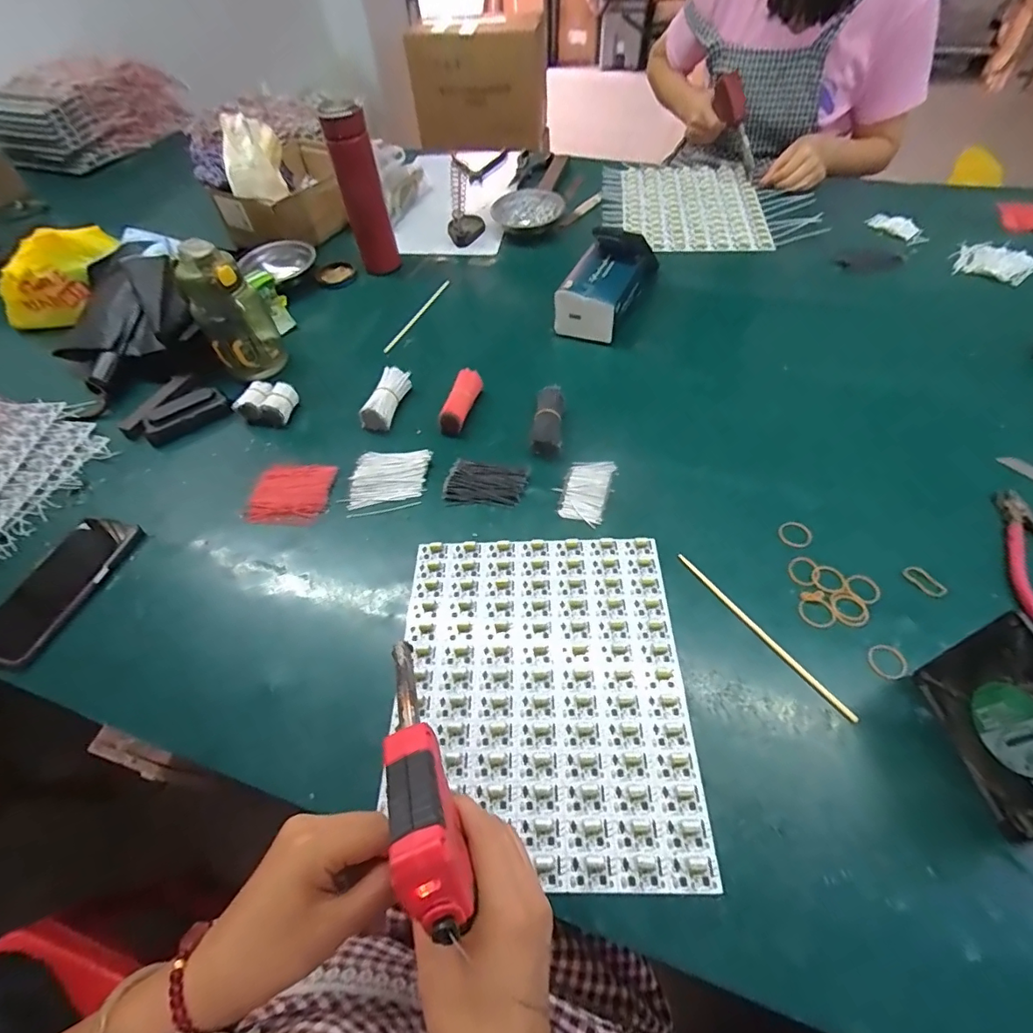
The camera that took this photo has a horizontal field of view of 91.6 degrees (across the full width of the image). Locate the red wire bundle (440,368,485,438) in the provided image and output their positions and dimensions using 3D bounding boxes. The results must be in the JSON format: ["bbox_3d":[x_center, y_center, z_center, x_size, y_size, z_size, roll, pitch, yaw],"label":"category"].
[{"bbox_3d":[-0.069,-0.146,0.640,0.031,0.033,0.093,10,56,13],"label":"red wire bundle"}]

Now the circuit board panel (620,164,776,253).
[{"bbox_3d":[0.316,-0.565,0.912,0.240,0.008,0.293,2,59,3],"label":"circuit board panel"}]

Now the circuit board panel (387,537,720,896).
[{"bbox_3d":[0.020,0.143,0.434,0.239,0.004,0.289,-1,53,2],"label":"circuit board panel"}]

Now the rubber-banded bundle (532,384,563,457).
[{"bbox_3d":[0.038,-0.114,0.602,0.033,0.032,0.096,2,55,7],"label":"rubber-banded bundle"}]

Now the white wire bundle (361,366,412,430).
[{"bbox_3d":[-0.168,-0.153,0.651,0.031,0.031,0.090,18,70,17],"label":"white wire bundle"}]

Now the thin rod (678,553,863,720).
[{"bbox_3d":[0.219,0.102,0.453,0.010,0.004,0.190,-32,58,-17],"label":"thin rod"}]

